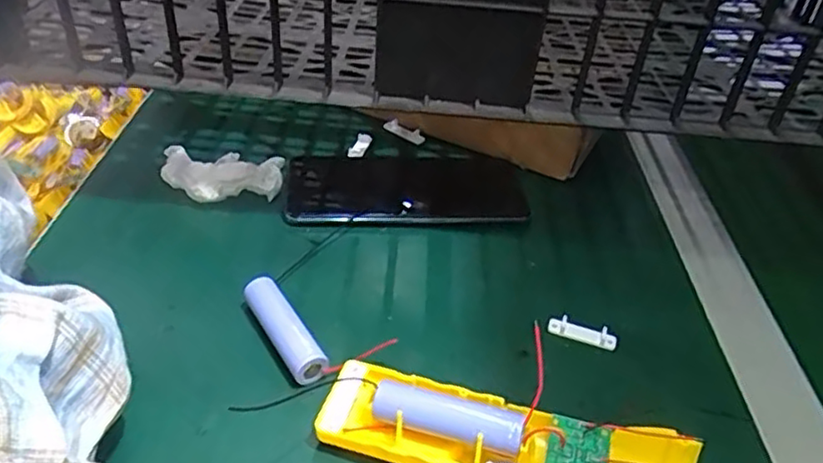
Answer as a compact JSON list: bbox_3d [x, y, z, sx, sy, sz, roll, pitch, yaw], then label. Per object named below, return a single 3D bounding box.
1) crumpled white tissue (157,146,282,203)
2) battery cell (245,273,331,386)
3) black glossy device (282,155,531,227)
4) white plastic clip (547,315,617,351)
[{"bbox_3d":[-0.129,-0.038,0.434,0.081,0.029,0.048,6,38,-1],"label":"crumpled white tissue"},{"bbox_3d":[-0.065,0.052,0.338,0.016,0.019,0.066,-21,46,-30],"label":"battery cell"},{"bbox_3d":[-0.003,-0.032,0.455,0.163,0.009,0.085,1,39,-7],"label":"black glossy device"},{"bbox_3d":[0.095,0.056,0.365,0.037,0.007,0.008,17,40,13],"label":"white plastic clip"}]

